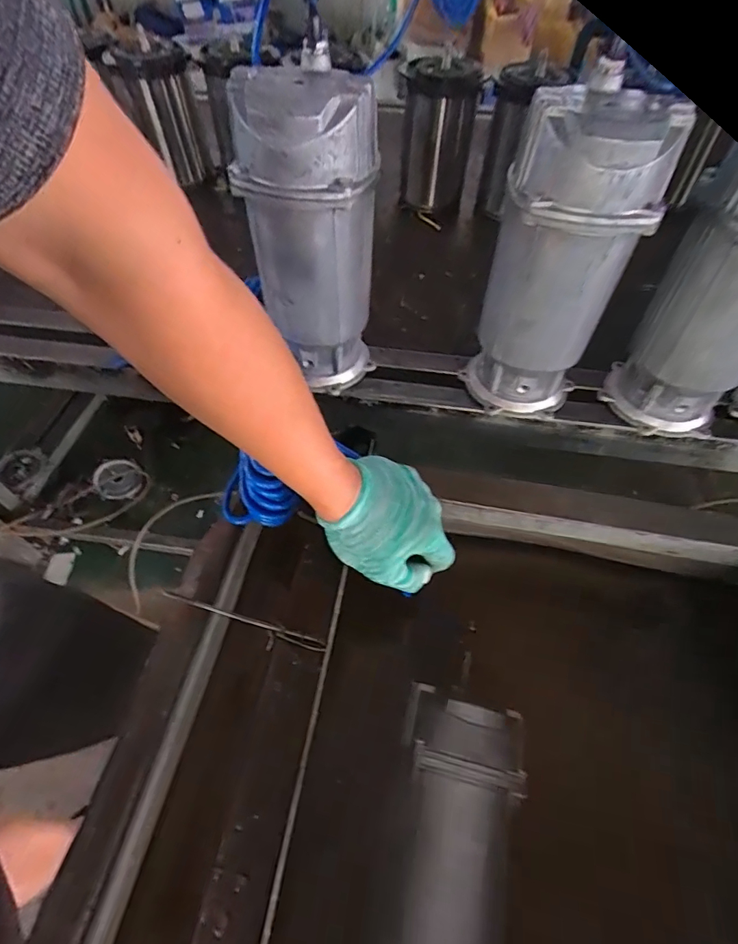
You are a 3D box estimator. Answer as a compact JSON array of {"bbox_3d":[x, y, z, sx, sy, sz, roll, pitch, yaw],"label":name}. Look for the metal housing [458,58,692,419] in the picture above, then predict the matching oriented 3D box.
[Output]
[{"bbox_3d":[0.186,-0.200,0.489,0.129,0.301,0.119,18,56,12],"label":"metal housing"}]

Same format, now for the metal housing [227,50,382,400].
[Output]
[{"bbox_3d":[-0.061,-0.232,0.506,0.129,0.299,0.119,7,54,4],"label":"metal housing"}]

